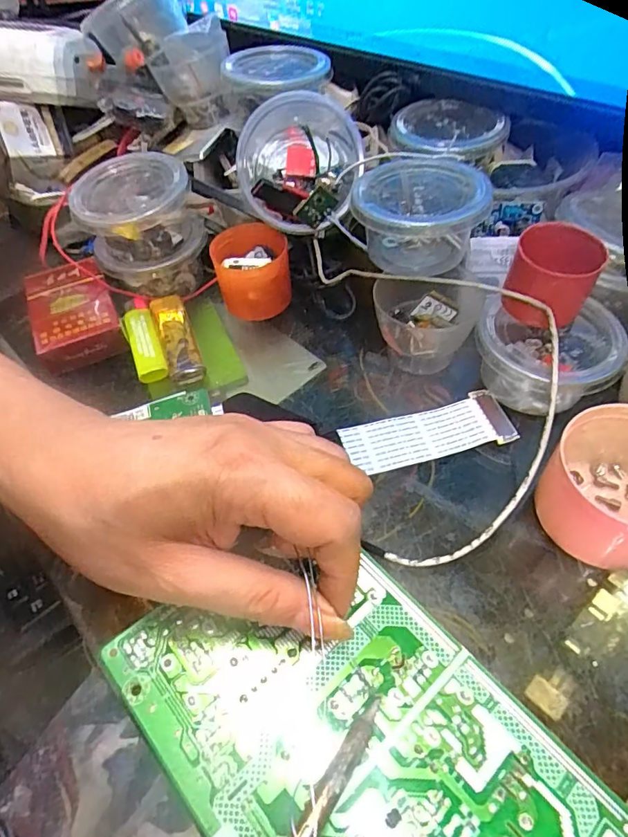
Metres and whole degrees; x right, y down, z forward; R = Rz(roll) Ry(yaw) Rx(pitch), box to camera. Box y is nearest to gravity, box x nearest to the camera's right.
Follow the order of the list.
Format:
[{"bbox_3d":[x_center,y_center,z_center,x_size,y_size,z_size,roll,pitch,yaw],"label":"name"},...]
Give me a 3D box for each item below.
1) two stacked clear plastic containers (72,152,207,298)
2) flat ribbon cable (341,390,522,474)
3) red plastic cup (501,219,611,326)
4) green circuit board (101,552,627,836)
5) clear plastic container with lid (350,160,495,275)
[{"bbox_3d":[-0.119,-0.135,0.354,0.079,0.065,0.070,-18,54,-8],"label":"two stacked clear plastic containers"},{"bbox_3d":[0.066,0.008,0.295,0.097,0.006,0.035,-12,58,-8],"label":"flat ribbon cable"},{"bbox_3d":[0.132,-0.079,0.282,0.043,0.040,0.043,-2,53,3],"label":"red plastic cup"},{"bbox_3d":[0.028,0.131,0.176,0.109,0.014,0.208,-37,59,-21],"label":"green circuit board"},{"bbox_3d":[0.062,-0.120,0.309,0.072,0.044,0.073,-2,53,3],"label":"clear plastic container with lid"}]

